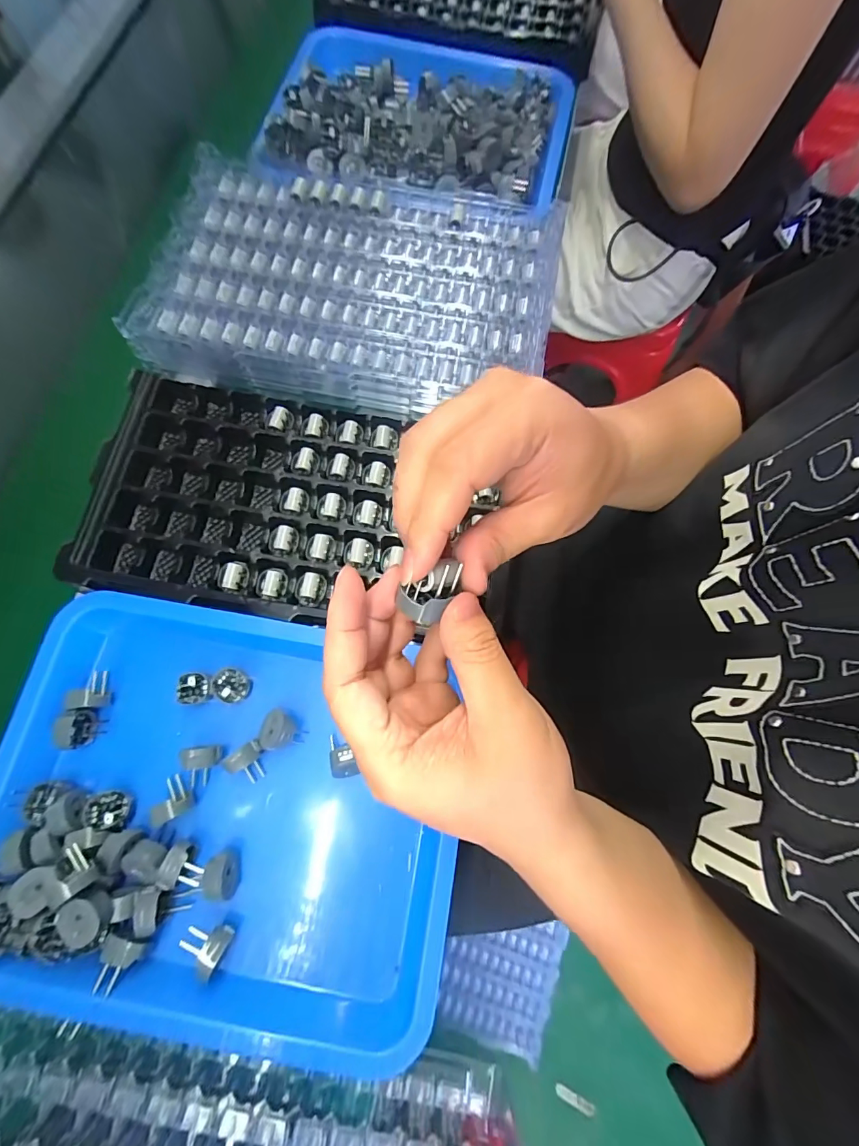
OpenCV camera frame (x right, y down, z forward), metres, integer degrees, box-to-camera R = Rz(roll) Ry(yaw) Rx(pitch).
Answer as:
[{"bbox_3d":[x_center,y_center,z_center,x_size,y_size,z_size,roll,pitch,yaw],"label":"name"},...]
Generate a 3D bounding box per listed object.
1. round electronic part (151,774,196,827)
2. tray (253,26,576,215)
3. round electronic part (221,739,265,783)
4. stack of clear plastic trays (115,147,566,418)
[{"bbox_3d":[-0.189,0.165,0.318,0.024,0.021,0.028,-30,76,-7],"label":"round electronic part"},{"bbox_3d":[-0.012,-0.513,0.482,0.318,0.064,0.308,12,75,4],"label":"tray"},{"bbox_3d":[-0.135,0.140,0.328,0.026,0.023,0.028,0,75,1],"label":"round electronic part"},{"bbox_3d":[-0.070,-0.273,0.413,0.360,0.042,0.238,9,75,3],"label":"stack of clear plastic trays"}]

